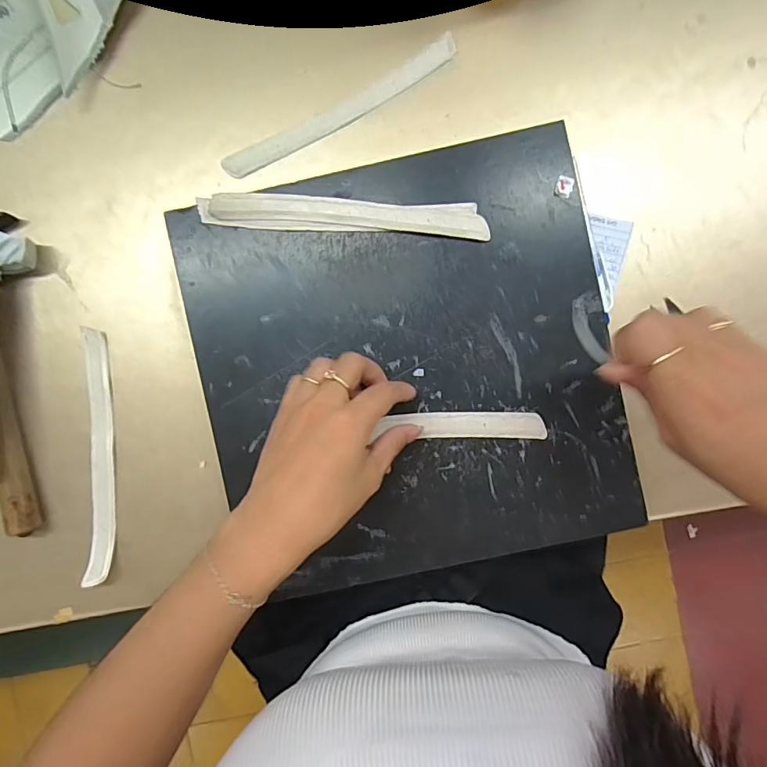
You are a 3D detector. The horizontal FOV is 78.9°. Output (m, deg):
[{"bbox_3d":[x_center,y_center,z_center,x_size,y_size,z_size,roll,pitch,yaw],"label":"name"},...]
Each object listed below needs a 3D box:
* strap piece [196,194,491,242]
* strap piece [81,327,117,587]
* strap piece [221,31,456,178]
[{"bbox_3d":[-0.029,-0.123,0.340,0.207,0.009,0.024,4,92,1],"label":"strap piece"},{"bbox_3d":[-0.227,0.057,0.373,0.022,0.009,0.199,-1,90,-9],"label":"strap piece"},{"bbox_3d":[-0.033,-0.214,0.364,0.198,0.004,0.022,-29,91,2],"label":"strap piece"}]

